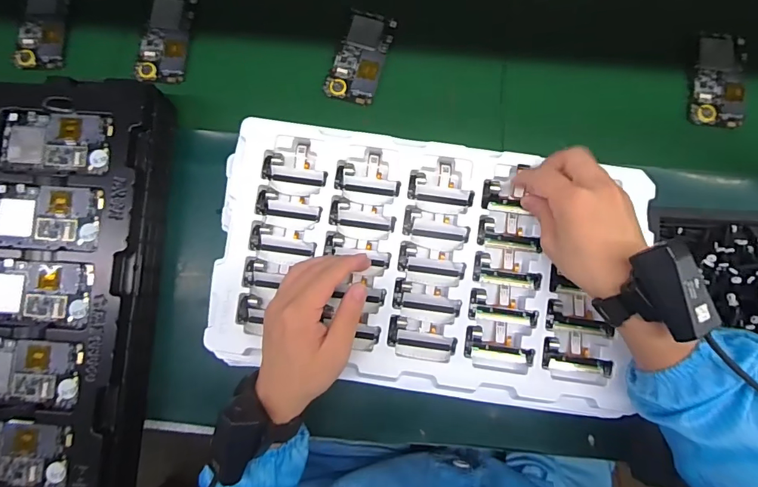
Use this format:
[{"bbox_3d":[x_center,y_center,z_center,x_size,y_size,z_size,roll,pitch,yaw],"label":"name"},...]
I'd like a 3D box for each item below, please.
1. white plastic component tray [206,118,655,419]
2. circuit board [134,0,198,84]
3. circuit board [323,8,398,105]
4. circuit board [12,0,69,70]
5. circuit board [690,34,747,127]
[{"bbox_3d":[0.046,0.020,0.437,0.416,0.036,0.247,7,78,1],"label":"white plastic component tray"},{"bbox_3d":[-0.278,-0.268,0.556,0.061,0.010,0.122,5,80,2],"label":"circuit board"},{"bbox_3d":[-0.023,-0.241,0.553,0.062,0.010,0.123,18,87,-1],"label":"circuit board"},{"bbox_3d":[-0.440,-0.287,0.564,0.057,0.013,0.130,-3,80,0],"label":"circuit board"},{"bbox_3d":[0.434,-0.207,0.544,0.061,0.005,0.122,9,83,7],"label":"circuit board"}]

